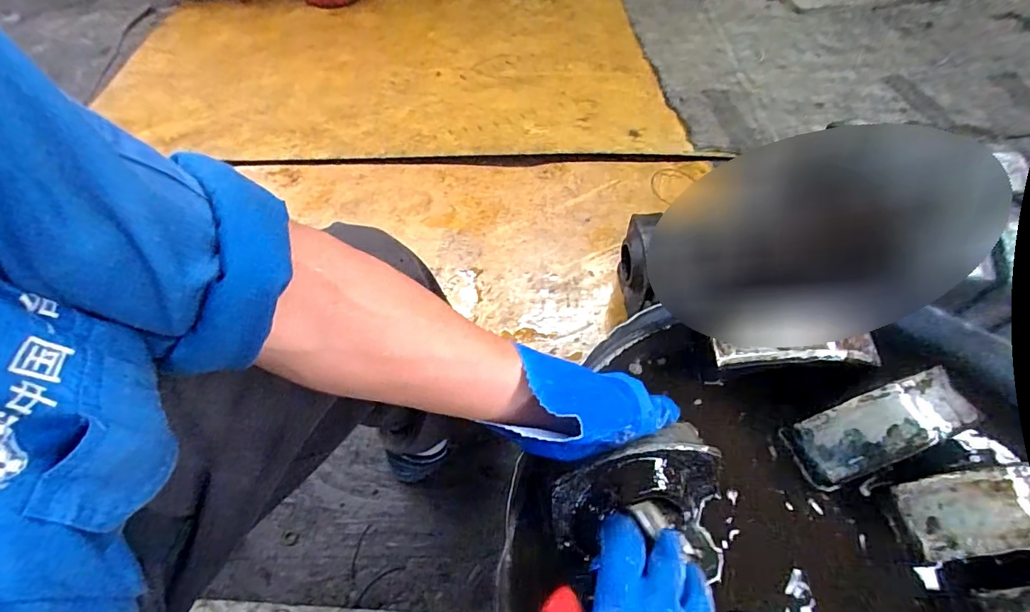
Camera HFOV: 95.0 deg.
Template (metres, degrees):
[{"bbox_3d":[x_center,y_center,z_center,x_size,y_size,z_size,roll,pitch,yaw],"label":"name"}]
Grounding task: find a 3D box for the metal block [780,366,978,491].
[{"bbox_3d":[0.348,0.111,0.444,0.161,0.041,0.059,-23,60,-1],"label":"metal block"}]

